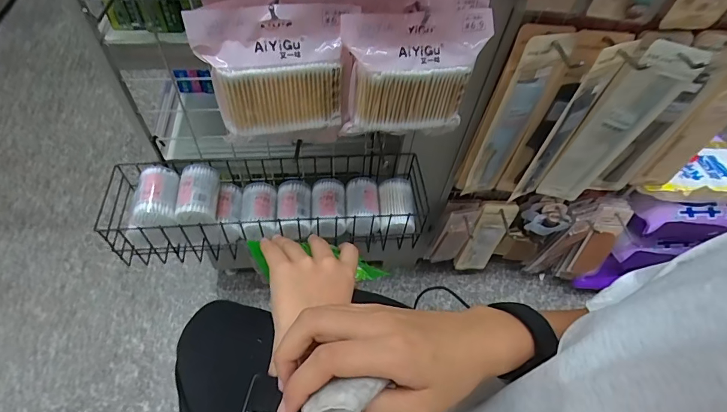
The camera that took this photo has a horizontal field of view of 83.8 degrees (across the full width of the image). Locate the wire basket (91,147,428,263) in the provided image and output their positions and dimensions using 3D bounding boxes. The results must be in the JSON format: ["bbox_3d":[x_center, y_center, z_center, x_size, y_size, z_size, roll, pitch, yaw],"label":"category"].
[{"bbox_3d":[-0.135,-0.005,0.612,0.443,0.102,0.141,-6,55,-9],"label":"wire basket"}]

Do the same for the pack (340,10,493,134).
[{"bbox_3d":[0.049,-0.130,0.404,0.135,0.118,0.039,-9,56,-11],"label":"pack"}]

